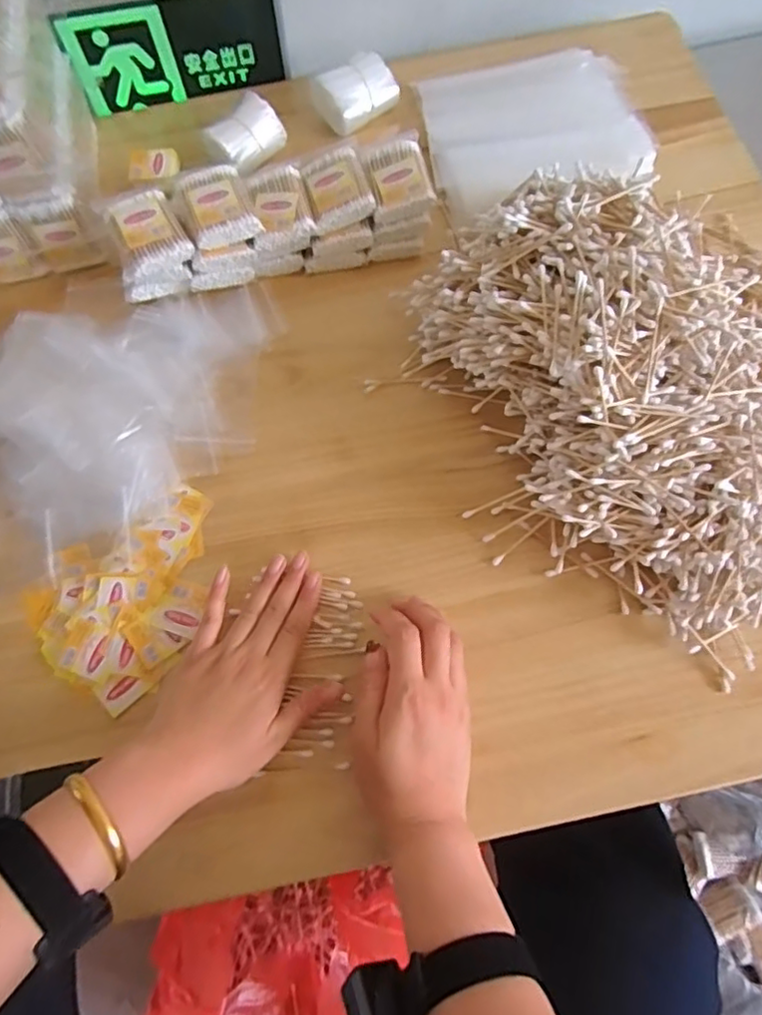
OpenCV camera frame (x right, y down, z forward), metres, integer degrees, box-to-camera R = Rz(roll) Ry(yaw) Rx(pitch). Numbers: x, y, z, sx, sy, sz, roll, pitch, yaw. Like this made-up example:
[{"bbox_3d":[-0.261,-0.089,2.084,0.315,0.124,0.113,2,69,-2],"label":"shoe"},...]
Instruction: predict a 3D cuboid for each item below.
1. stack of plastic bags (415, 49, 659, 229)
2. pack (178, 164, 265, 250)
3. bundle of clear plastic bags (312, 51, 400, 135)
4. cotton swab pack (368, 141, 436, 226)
[{"bbox_3d":[0.156,-0.386,0.624,0.211,0.011,0.201,-9,69,-1],"label":"stack of plastic bags"},{"bbox_3d":[-0.144,-0.271,0.546,0.056,0.017,0.082,-19,69,-5],"label":"pack"},{"bbox_3d":[-0.027,-0.430,0.632,0.078,0.041,0.054,-34,71,-10],"label":"bundle of clear plastic bags"},{"bbox_3d":[0.016,-0.299,0.560,0.055,0.016,0.072,-11,75,-1],"label":"cotton swab pack"}]

